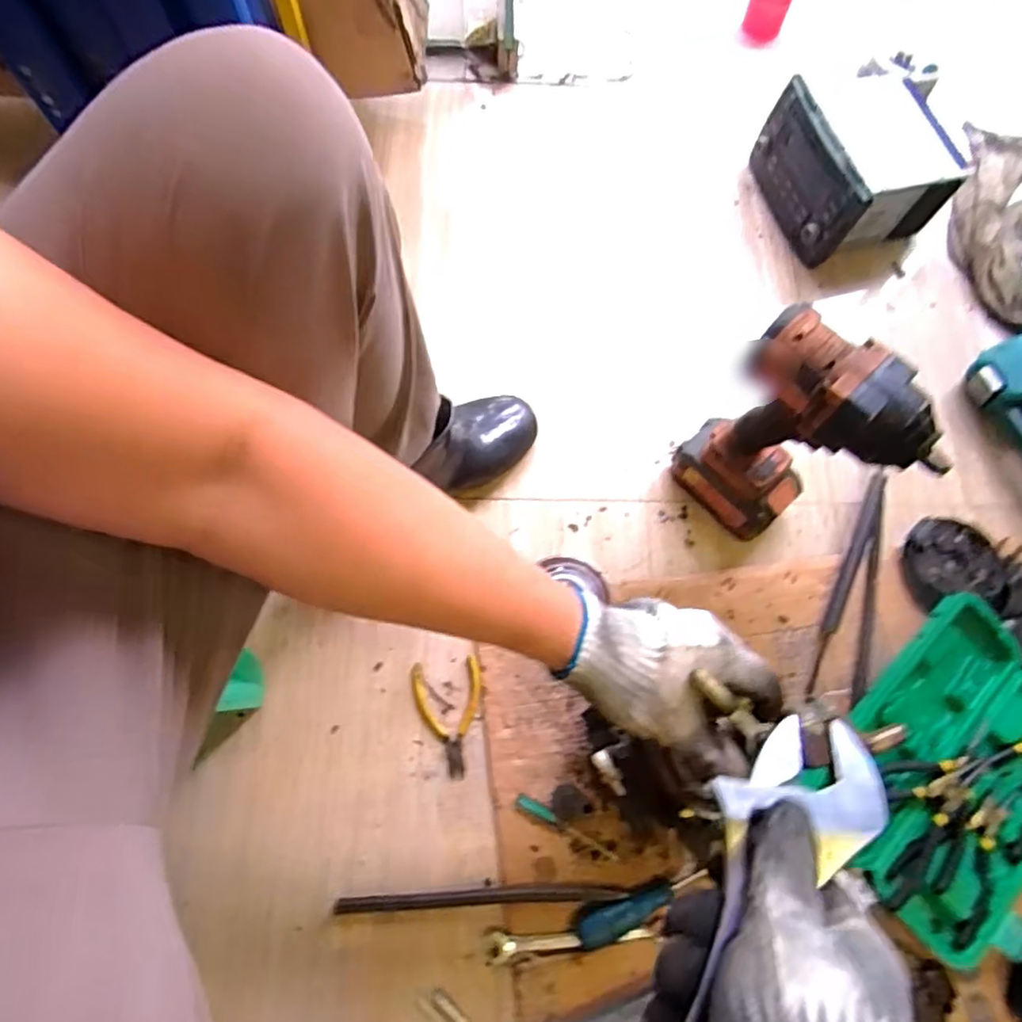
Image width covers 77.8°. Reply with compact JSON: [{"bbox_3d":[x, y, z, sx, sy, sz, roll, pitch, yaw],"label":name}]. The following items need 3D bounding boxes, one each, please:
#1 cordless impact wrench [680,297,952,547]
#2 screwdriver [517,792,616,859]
[{"bbox_3d":[0.263,-0.055,0.605,0.176,0.276,0.073,38,75,14],"label":"cordless impact wrench"},{"bbox_3d":[0.053,0.302,0.604,0.106,0.017,0.011,27,72,11],"label":"screwdriver"}]

